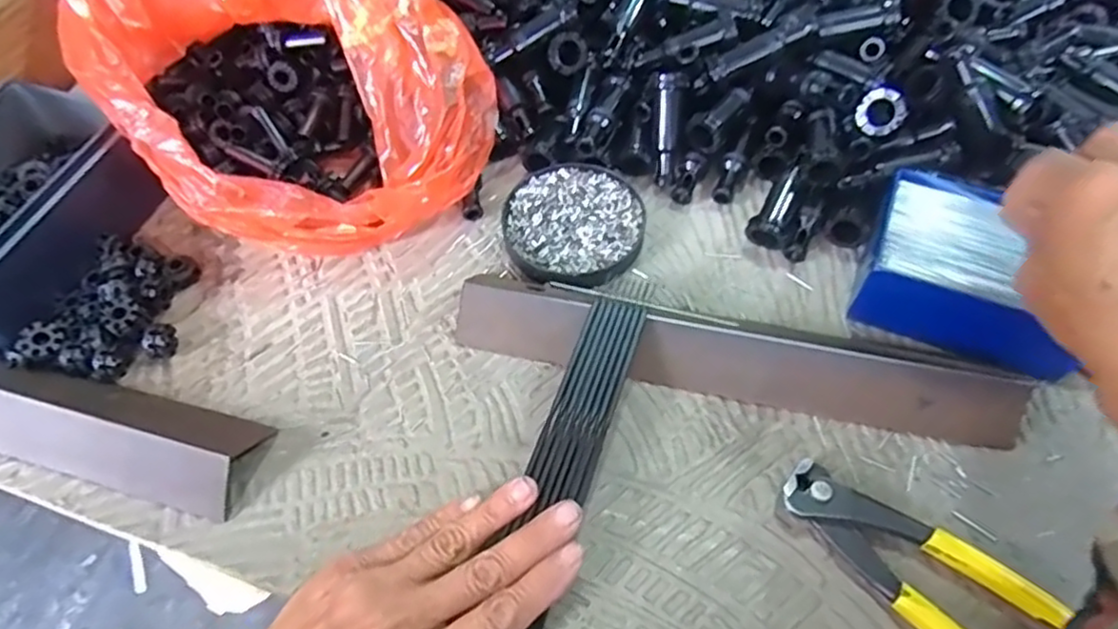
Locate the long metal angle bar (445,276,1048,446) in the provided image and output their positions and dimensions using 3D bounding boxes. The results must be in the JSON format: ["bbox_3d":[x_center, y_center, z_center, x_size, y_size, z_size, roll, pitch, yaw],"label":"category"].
[{"bbox_3d":[0.085,0.021,0.346,0.278,0.030,0.033,11,58,10],"label":"long metal angle bar"}]

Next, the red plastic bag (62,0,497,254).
[{"bbox_3d":[-0.159,-0.140,0.390,0.172,0.142,0.216,-41,64,-21],"label":"red plastic bag"}]

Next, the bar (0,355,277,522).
[{"bbox_3d":[-0.264,0.045,0.340,0.232,0.030,0.051,12,58,11],"label":"bar"}]

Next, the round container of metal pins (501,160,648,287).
[{"bbox_3d":[0.009,-0.052,0.400,0.080,0.017,0.084,-1,57,2],"label":"round container of metal pins"}]

